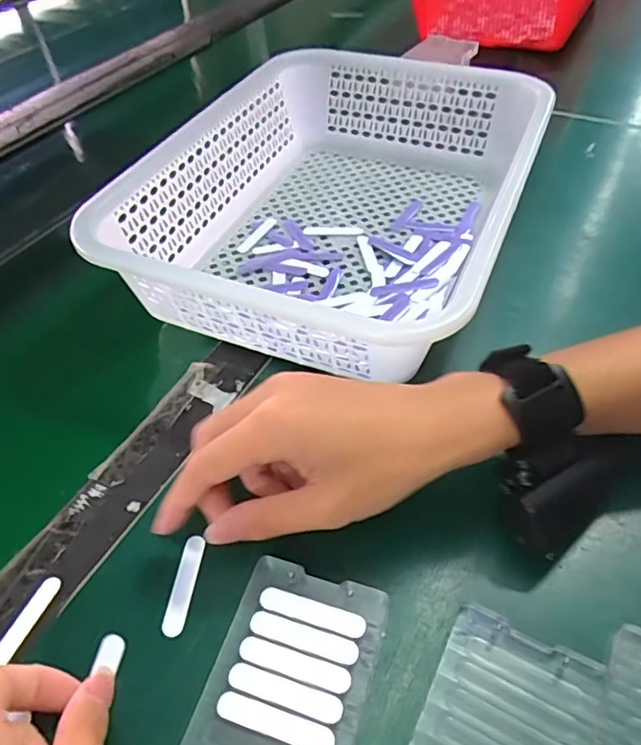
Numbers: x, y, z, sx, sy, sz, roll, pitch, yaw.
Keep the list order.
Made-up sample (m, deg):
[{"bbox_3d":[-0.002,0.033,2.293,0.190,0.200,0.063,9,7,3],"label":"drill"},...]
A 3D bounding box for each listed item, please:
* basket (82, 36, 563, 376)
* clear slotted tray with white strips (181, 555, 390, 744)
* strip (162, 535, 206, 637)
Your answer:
[{"bbox_3d":[0.017,-0.141,0.447,0.243,0.086,0.355,14,47,19],"label":"basket"},{"bbox_3d":[-0.017,0.146,0.246,0.067,0.011,0.120,11,46,16],"label":"clear slotted tray with white strips"},{"bbox_3d":[-0.070,0.107,0.291,0.011,0.004,0.050,3,45,7],"label":"strip"}]

